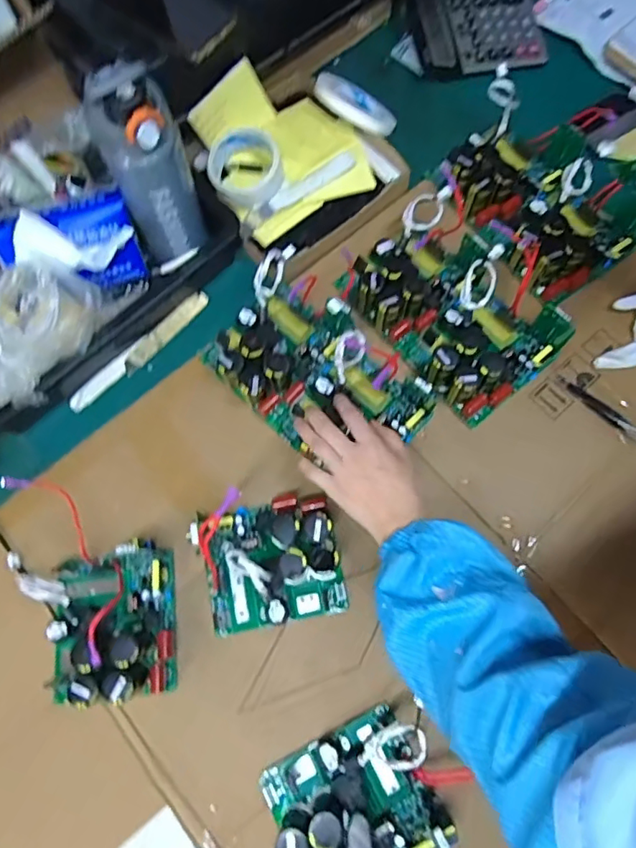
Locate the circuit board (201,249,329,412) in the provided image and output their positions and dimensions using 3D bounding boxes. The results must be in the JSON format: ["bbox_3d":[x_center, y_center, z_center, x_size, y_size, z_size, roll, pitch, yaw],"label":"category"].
[{"bbox_3d":[-0.046,-0.102,0.612,0.115,0.062,0.160,38,78,12],"label":"circuit board"}]

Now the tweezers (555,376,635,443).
[{"bbox_3d":[0.311,-0.017,0.603,0.109,0.009,0.019,42,79,13],"label":"tweezers"}]

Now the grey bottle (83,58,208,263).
[{"bbox_3d":[-0.169,-0.255,0.554,0.079,0.196,0.065,-24,74,-5],"label":"grey bottle"}]

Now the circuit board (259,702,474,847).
[{"bbox_3d":[0.044,0.336,0.476,0.164,0.072,0.128,-28,74,-7],"label":"circuit board"}]

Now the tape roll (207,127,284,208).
[{"bbox_3d":[-0.087,-0.310,0.658,0.088,0.036,0.083,-1,73,2],"label":"tape roll"}]

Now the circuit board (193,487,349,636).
[{"bbox_3d":[-0.051,0.132,0.546,0.140,0.054,0.130,-10,73,-1],"label":"circuit board"}]

